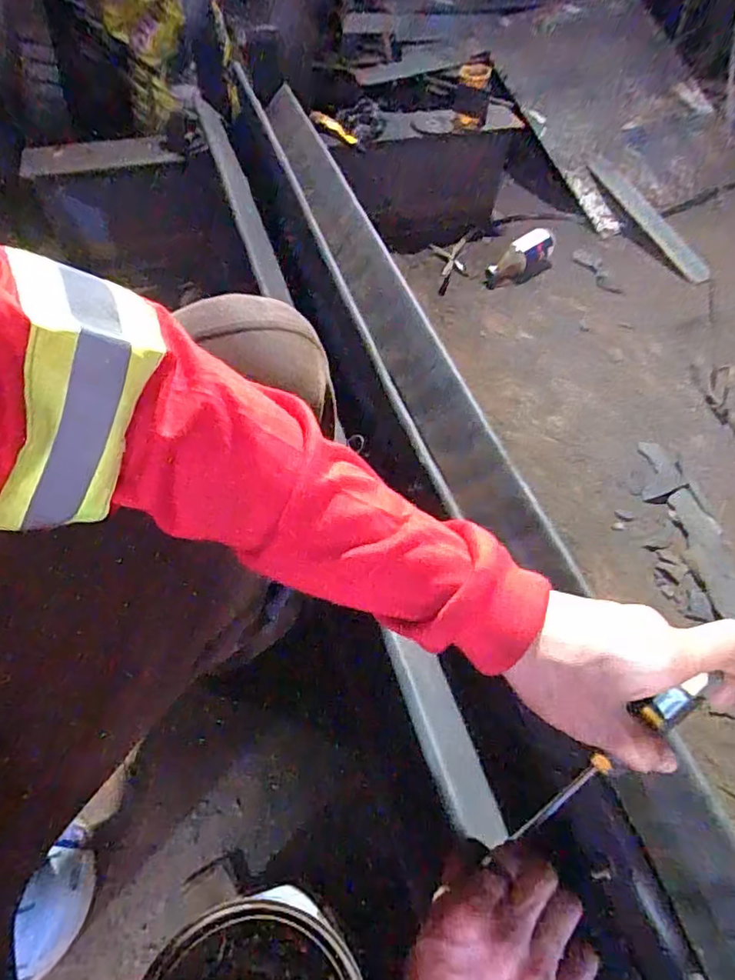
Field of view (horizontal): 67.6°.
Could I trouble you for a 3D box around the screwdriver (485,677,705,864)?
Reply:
[{"bbox_3d":[0.127,0.163,0.313,0.022,0.173,0.017,-9,46,-50],"label":"screwdriver"}]

